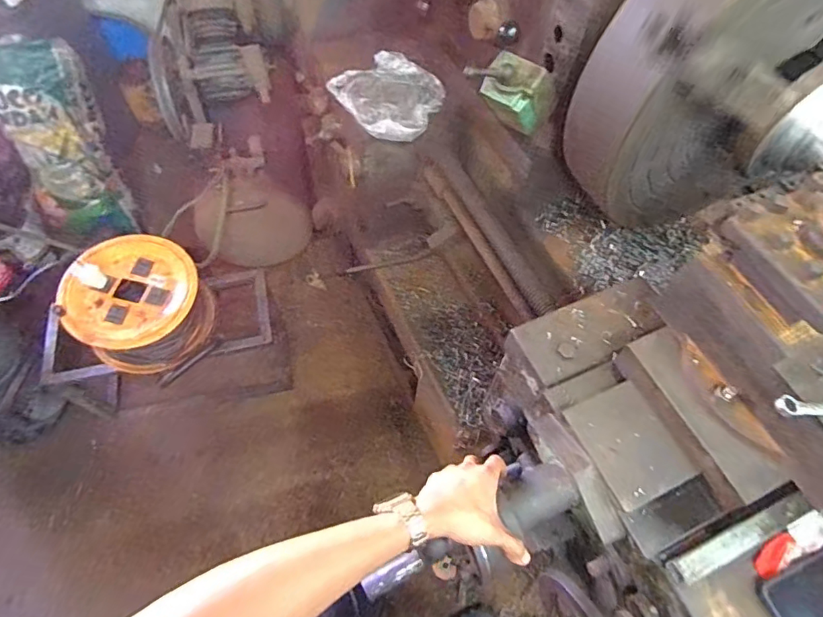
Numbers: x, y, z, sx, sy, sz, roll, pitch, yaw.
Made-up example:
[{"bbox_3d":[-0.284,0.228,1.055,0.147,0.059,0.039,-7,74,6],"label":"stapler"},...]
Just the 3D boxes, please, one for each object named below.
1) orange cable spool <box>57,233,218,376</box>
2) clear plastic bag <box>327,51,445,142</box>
[{"bbox_3d":[-0.630,-0.009,1.187,0.262,0.200,0.280,36,64,17],"label":"orange cable spool"},{"bbox_3d":[-0.036,-0.437,1.048,0.208,0.044,0.208,-37,68,-21],"label":"clear plastic bag"}]

